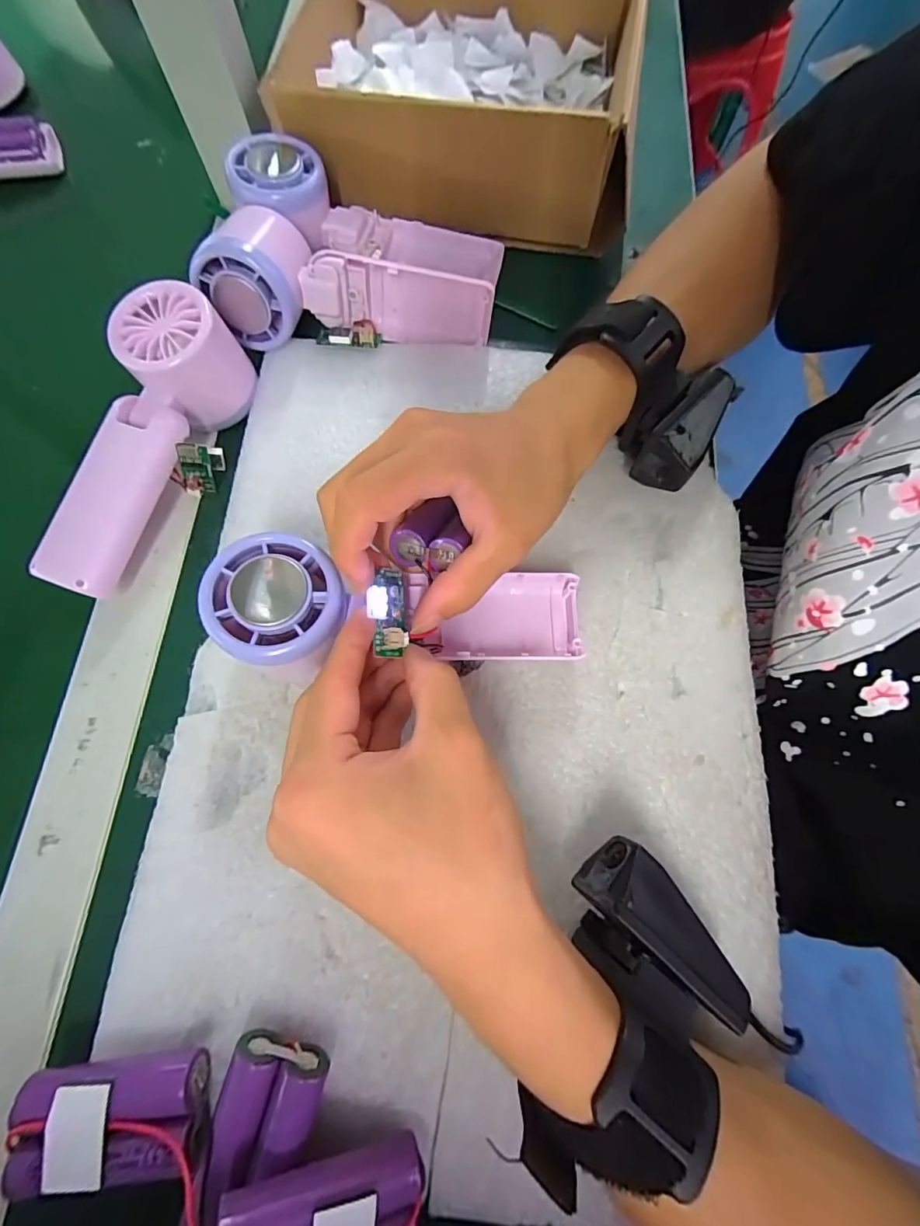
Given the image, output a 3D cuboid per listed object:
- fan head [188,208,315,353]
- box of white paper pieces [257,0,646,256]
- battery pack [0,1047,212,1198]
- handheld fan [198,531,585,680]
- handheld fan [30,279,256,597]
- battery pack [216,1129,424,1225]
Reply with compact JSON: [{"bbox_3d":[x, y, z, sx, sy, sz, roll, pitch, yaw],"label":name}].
[{"bbox_3d":[-0.118,-0.197,0.278,0.055,0.055,0.062,1,73,0],"label":"fan head"},{"bbox_3d":[0.007,-0.379,0.327,0.219,0.063,0.238,6,73,1],"label":"box of white paper pieces"},{"bbox_3d":[-0.132,0.189,0.178,0.070,0.020,0.032,-8,74,-4],"label":"battery pack"},{"bbox_3d":[-0.022,-0.002,0.212,0.164,0.029,0.056,4,74,-21],"label":"handheld fan"},{"bbox_3d":[-0.164,-0.089,0.250,0.058,0.049,0.163,14,73,4],"label":"handheld fan"},{"bbox_3d":[-0.046,0.212,0.162,0.066,0.019,0.036,5,71,-23],"label":"battery pack"}]

